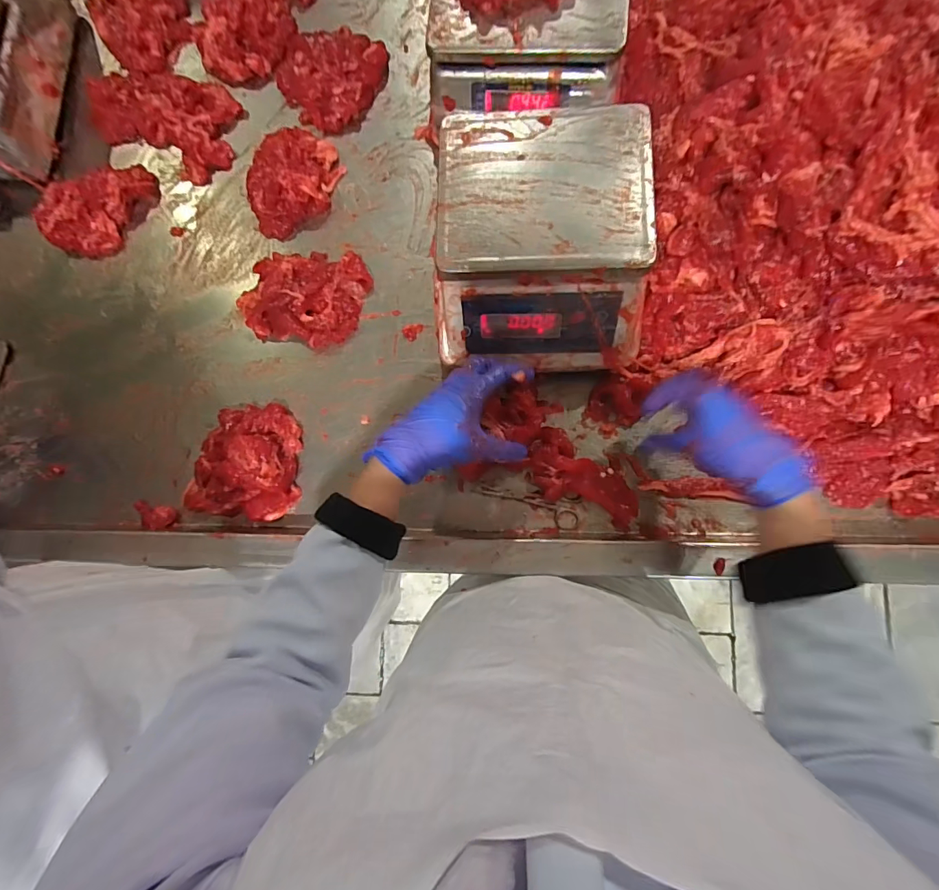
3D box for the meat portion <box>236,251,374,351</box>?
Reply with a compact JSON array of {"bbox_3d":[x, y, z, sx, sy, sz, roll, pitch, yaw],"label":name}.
[{"bbox_3d":[-0.221,-0.198,0.577,0.158,0.046,0.127,11,86,7],"label":"meat portion"}]

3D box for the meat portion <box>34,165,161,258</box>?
[{"bbox_3d":[-0.532,-0.337,0.635,0.162,0.038,0.120,-18,83,4],"label":"meat portion"}]

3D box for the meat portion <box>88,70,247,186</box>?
[{"bbox_3d":[-0.446,-0.483,0.652,0.236,0.032,0.137,26,88,8],"label":"meat portion"}]

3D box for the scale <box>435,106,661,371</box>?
[{"bbox_3d":[0.078,-0.212,0.479,0.224,0.113,0.241,3,85,7],"label":"scale"}]

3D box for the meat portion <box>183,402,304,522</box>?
[{"bbox_3d":[-0.287,0.021,0.561,0.138,0.047,0.140,1,85,6],"label":"meat portion"}]

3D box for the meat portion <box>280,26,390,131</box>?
[{"bbox_3d":[-0.206,-0.522,0.624,0.145,0.046,0.134,32,89,8],"label":"meat portion"}]

